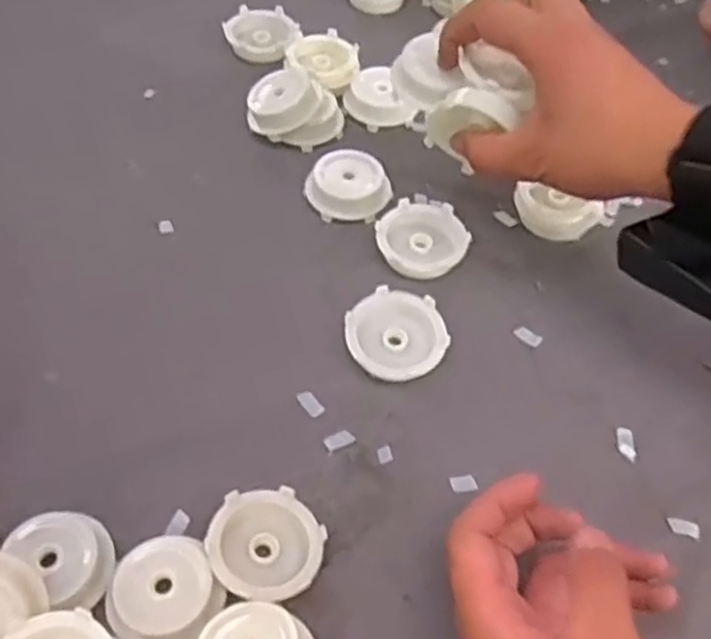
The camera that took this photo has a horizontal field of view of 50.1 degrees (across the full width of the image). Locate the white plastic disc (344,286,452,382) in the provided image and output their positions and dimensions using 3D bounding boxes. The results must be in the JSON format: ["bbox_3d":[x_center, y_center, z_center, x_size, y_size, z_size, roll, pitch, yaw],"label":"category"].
[{"bbox_3d":[0.024,0.011,0.447,0.058,0.021,0.055,2,53,-3],"label":"white plastic disc"}]

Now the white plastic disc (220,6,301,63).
[{"bbox_3d":[-0.076,-0.234,0.624,0.059,0.020,0.060,2,53,-3],"label":"white plastic disc"}]

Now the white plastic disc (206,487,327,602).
[{"bbox_3d":[-0.043,0.111,0.369,0.053,0.025,0.053,2,53,-3],"label":"white plastic disc"}]

